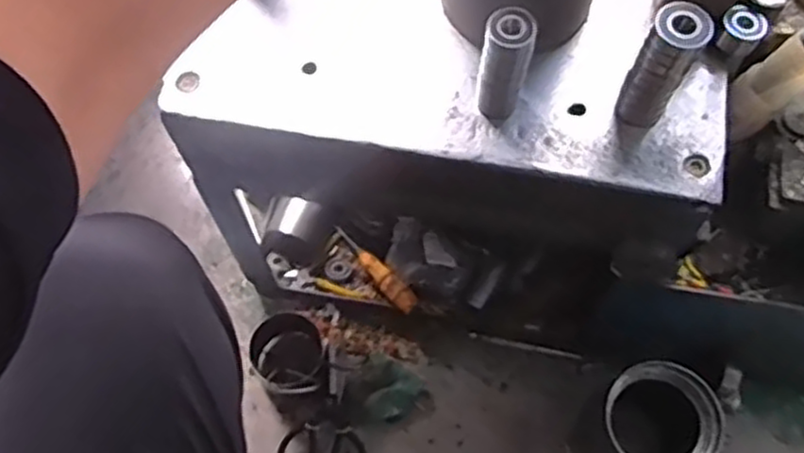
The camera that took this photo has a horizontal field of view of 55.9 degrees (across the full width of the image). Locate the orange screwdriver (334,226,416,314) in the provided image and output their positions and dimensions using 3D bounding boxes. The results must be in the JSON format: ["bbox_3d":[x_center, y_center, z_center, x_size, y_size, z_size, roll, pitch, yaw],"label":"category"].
[{"bbox_3d":[-0.038,0.050,0.986,0.026,0.031,0.154,-39,71,-15],"label":"orange screwdriver"}]

